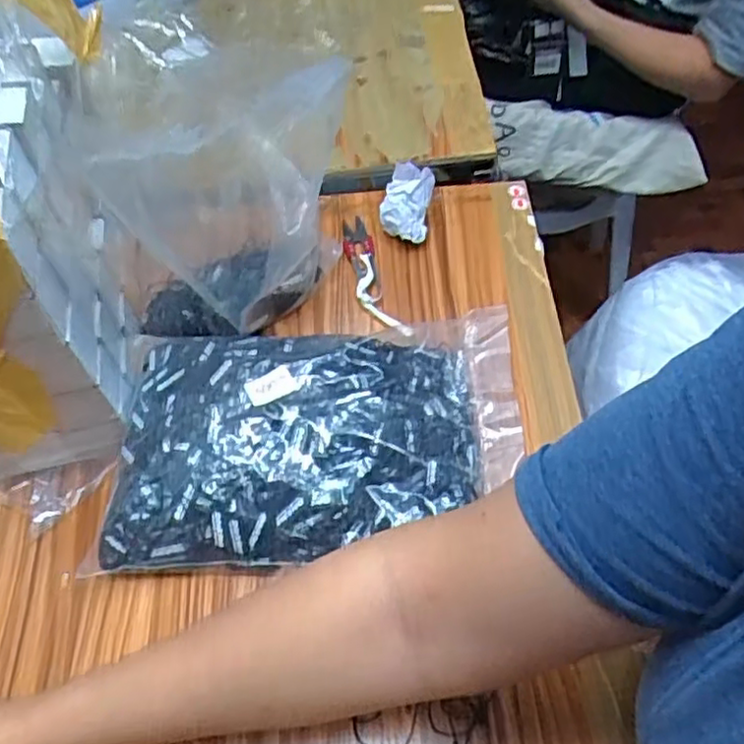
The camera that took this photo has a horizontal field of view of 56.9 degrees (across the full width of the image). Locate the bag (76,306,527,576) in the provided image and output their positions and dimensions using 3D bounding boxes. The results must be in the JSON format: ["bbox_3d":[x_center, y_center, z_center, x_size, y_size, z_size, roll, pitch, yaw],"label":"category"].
[{"bbox_3d":[-0.037,0.039,0.467,0.273,0.060,0.167,-4,55,2],"label":"bag"}]

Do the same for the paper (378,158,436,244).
[{"bbox_3d":[0.030,-0.142,0.588,0.041,0.054,0.050,8,57,11],"label":"paper"}]

